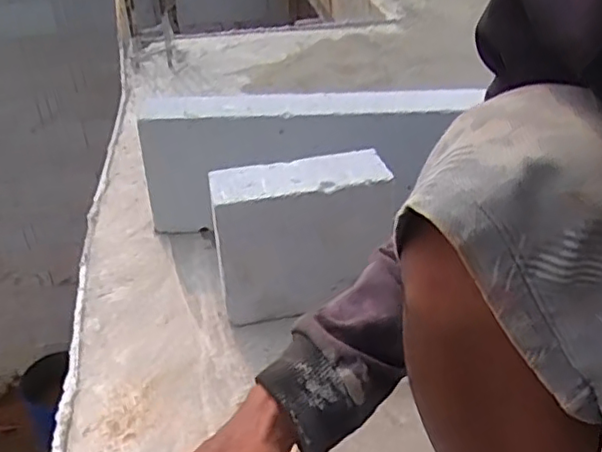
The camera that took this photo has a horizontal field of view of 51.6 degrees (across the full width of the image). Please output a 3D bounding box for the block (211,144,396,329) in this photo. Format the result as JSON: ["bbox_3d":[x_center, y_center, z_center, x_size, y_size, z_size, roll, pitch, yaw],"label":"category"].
[{"bbox_3d":[0.002,0.021,0.805,0.220,0.204,0.076,-7,37,-9],"label":"block"}]

